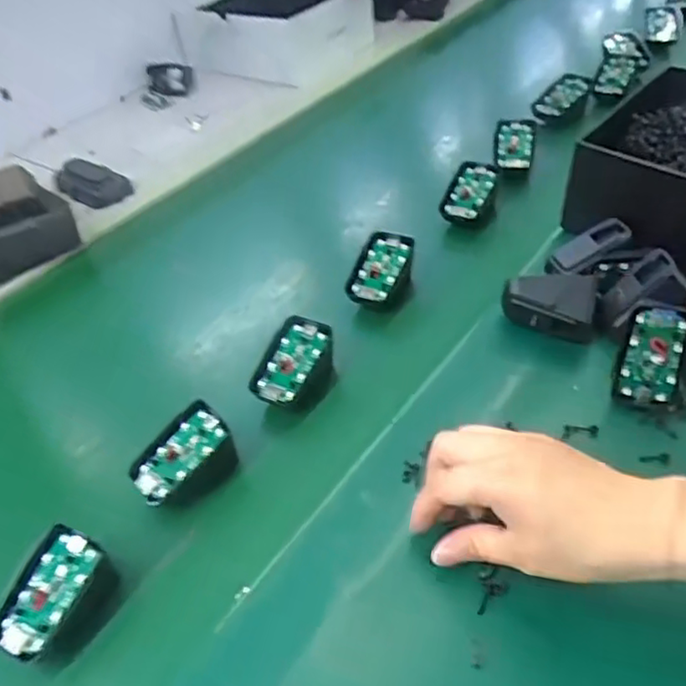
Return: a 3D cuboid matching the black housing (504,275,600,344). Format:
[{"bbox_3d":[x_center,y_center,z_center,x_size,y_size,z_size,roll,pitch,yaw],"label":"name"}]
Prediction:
[{"bbox_3d":[0.158,-0.029,0.490,0.067,0.050,0.029,10,47,23],"label":"black housing"}]

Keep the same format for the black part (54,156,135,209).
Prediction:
[{"bbox_3d":[-0.288,-0.180,0.729,0.107,0.032,0.049,20,52,31],"label":"black part"}]

